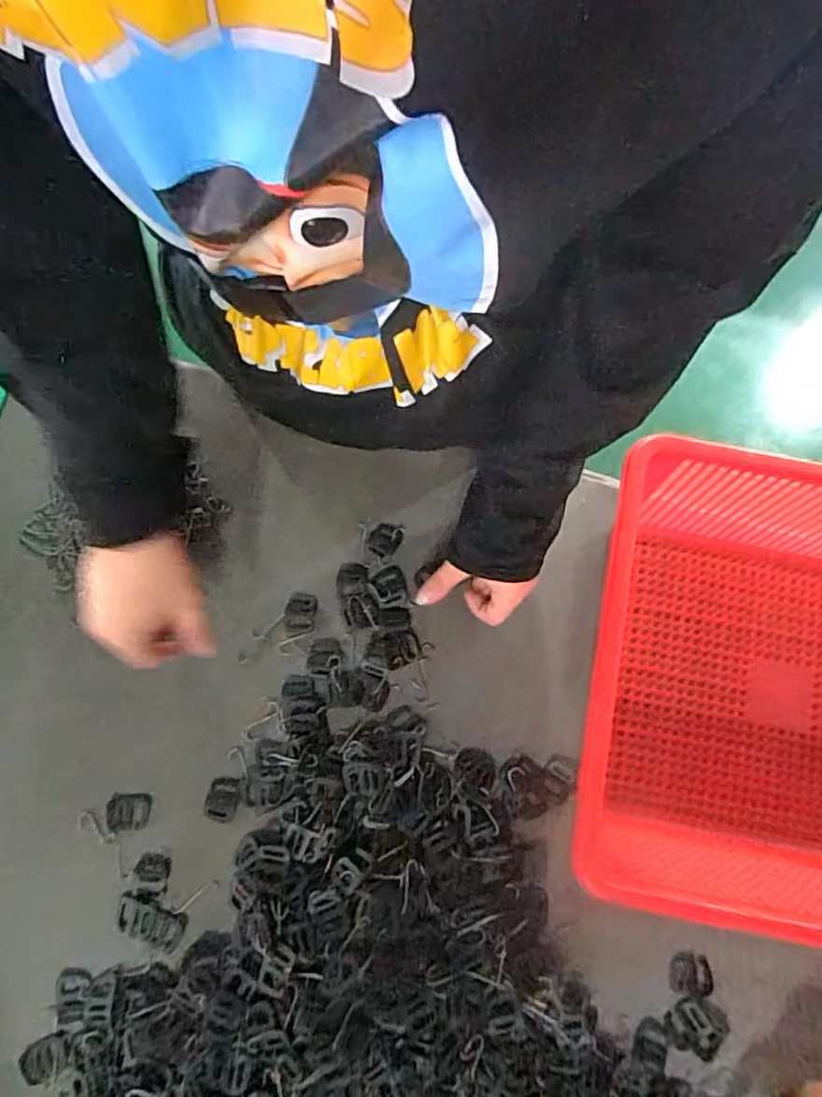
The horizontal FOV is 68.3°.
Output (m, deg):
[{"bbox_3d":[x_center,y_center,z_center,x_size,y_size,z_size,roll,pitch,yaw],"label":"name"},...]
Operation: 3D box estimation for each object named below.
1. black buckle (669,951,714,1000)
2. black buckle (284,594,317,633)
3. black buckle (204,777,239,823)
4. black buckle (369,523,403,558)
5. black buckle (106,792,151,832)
[{"bbox_3d":[0.220,0.335,0.475,0.033,0.008,0.028,9,79,1],"label":"black buckle"},{"bbox_3d":[-0.094,0.055,0.518,0.026,0.004,0.032,4,79,0],"label":"black buckle"},{"bbox_3d":[-0.153,0.204,0.490,0.025,0.005,0.032,6,79,0],"label":"black buckle"},{"bbox_3d":[-0.024,-0.007,0.531,0.026,0.004,0.028,35,81,5],"label":"black buckle"},{"bbox_3d":[-0.229,0.213,0.490,0.033,0.006,0.028,-1,79,-1],"label":"black buckle"}]

